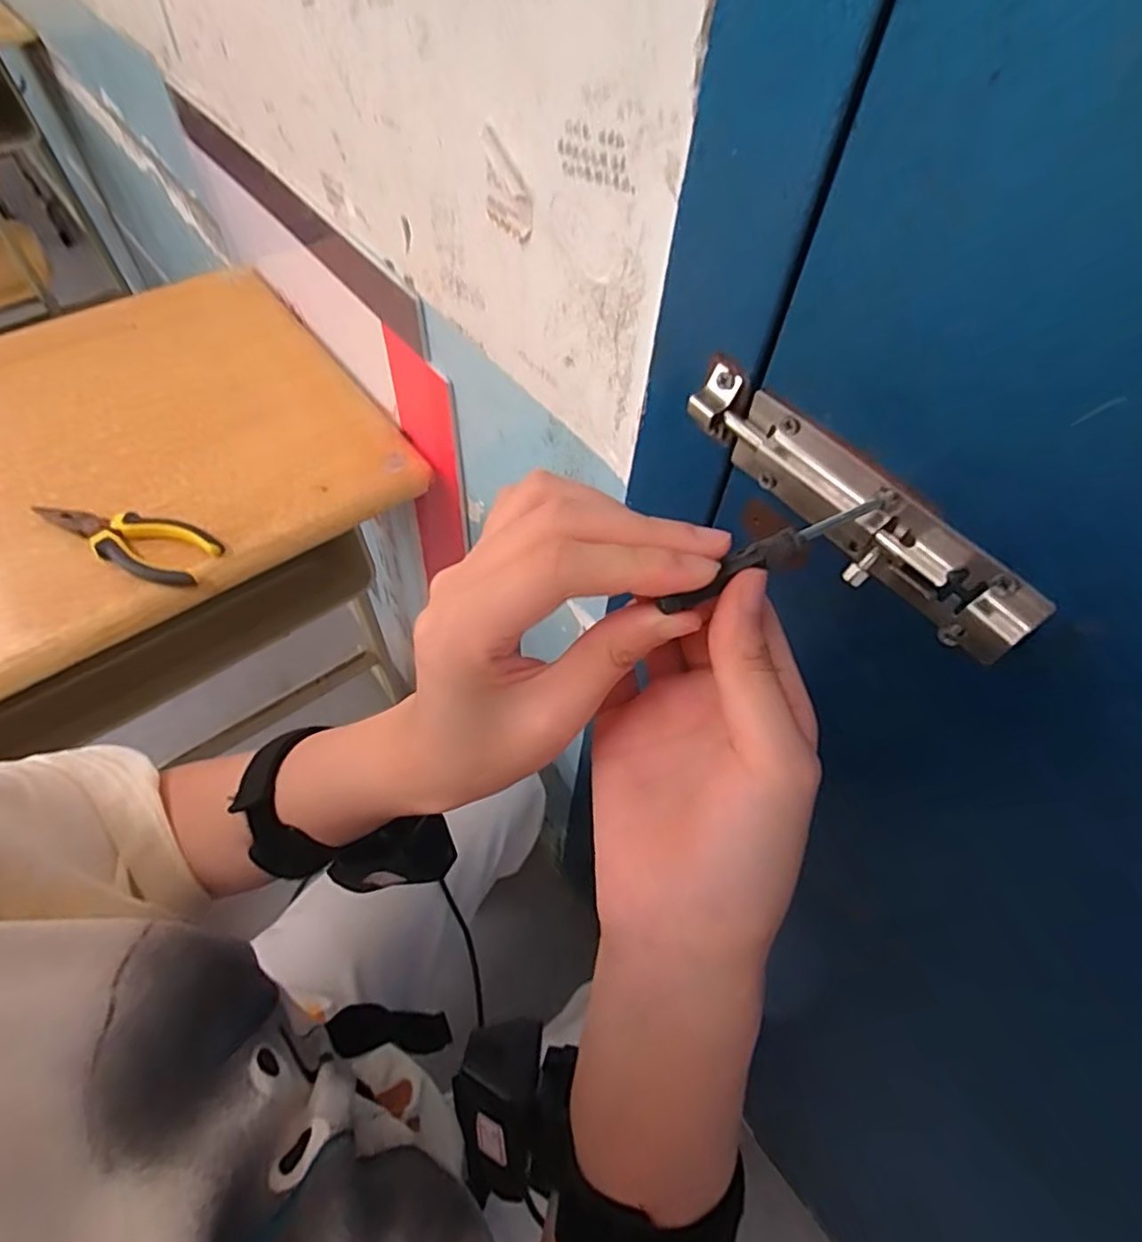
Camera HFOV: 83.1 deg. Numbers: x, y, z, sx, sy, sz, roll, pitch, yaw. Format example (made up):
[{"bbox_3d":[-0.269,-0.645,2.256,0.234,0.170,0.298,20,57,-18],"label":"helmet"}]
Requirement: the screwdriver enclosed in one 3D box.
[{"bbox_3d":[0.066,-0.023,0.202,0.089,0.008,0.007,-25,62,-20],"label":"screwdriver"}]

